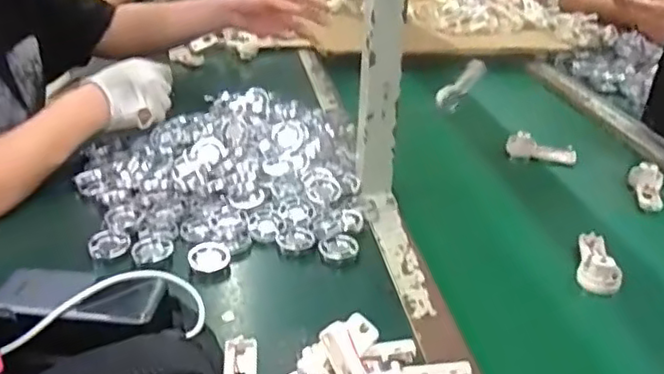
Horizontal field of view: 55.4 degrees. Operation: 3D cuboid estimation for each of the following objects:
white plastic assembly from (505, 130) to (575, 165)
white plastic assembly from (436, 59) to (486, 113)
[{"bbox_3d":[0.294,-0.054,0.883,0.095,0.029,0.030,5,28,6],"label":"white plastic assembly"},{"bbox_3d":[0.203,-0.161,0.997,0.035,0.094,0.021,35,18,-23],"label":"white plastic assembly"}]

